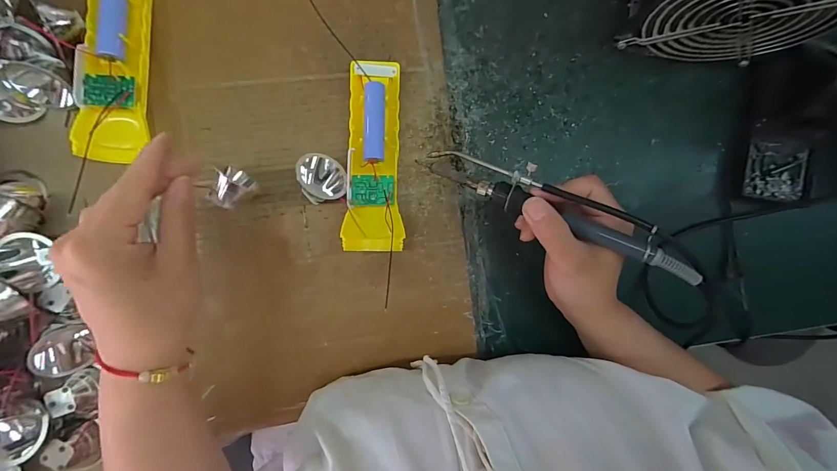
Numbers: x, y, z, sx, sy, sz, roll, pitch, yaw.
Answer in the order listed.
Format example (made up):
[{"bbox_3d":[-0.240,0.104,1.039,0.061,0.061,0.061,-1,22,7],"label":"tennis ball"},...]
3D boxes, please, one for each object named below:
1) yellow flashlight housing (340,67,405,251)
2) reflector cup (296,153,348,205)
[{"bbox_3d":[-0.036,-0.066,0.318,0.048,0.031,0.157,3,90,-5],"label":"yellow flashlight housing"},{"bbox_3d":[-0.079,-0.048,0.314,0.036,0.033,0.038,0,91,-4],"label":"reflector cup"}]

